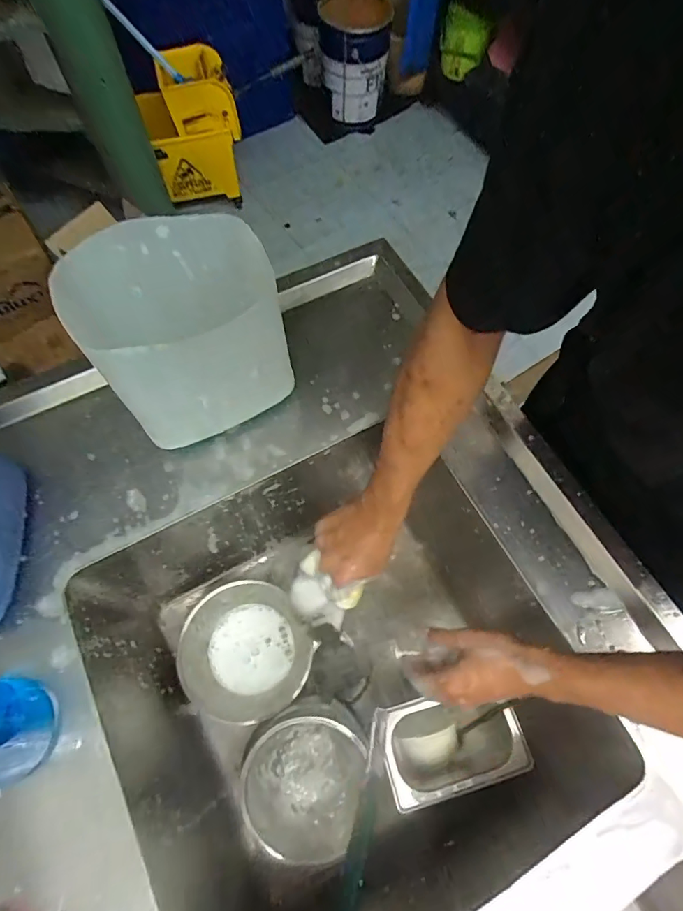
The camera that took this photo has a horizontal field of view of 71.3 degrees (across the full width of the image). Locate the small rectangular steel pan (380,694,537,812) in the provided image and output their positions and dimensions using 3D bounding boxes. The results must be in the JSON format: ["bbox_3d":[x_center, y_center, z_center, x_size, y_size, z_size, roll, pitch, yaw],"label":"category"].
[{"bbox_3d":[0.144,0.387,0.648,0.183,0.104,0.104,-13,67,-6],"label":"small rectangular steel pan"}]

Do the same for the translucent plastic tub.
[{"bbox_3d":[-0.160,-0.122,0.527,0.205,0.209,0.131,-23,69,-10],"label":"translucent plastic tub"}]

